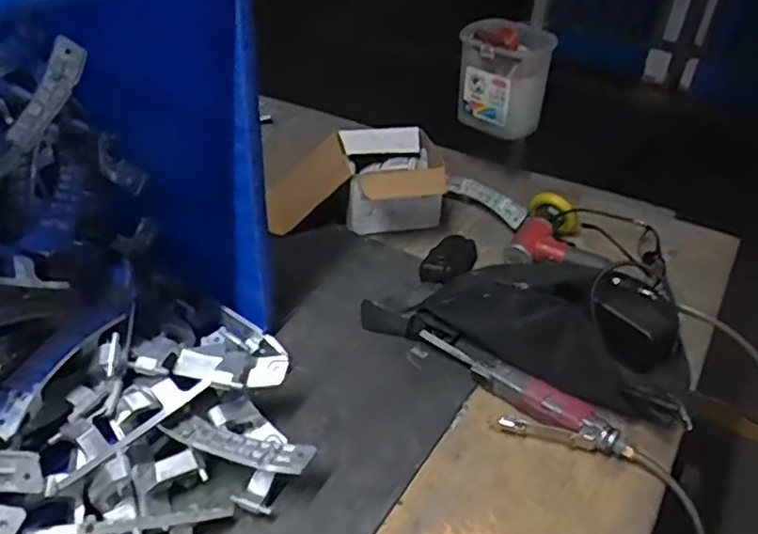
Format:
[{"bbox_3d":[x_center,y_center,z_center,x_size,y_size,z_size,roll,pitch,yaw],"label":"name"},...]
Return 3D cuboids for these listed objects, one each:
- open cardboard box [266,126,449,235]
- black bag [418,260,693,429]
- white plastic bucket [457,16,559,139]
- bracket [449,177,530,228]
[{"bbox_3d":[-0.035,-0.129,0.954,0.245,0.105,0.127,-1,36,-7],"label":"open cardboard box"},{"bbox_3d":[0.212,0.056,0.732,0.288,0.079,0.198,27,42,29],"label":"black bag"},{"bbox_3d":[0.194,-0.301,1.019,0.135,0.159,0.137,10,36,9],"label":"white plastic bucket"},{"bbox_3d":[0.162,-0.103,0.991,0.145,0.034,0.012,36,23,35],"label":"bracket"}]

